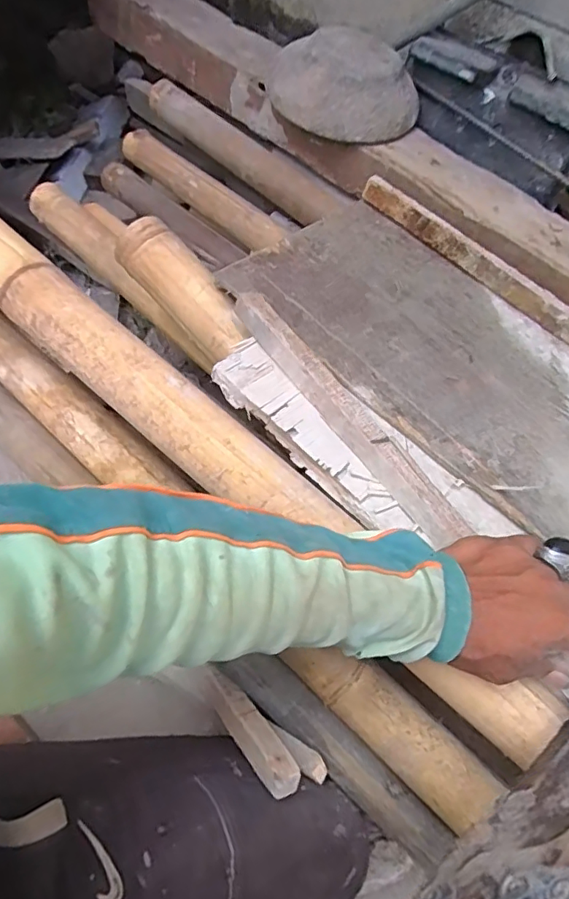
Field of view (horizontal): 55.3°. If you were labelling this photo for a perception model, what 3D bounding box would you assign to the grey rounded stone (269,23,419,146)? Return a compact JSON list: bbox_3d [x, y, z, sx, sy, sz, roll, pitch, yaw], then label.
[{"bbox_3d":[0.076,-0.480,0.709,0.165,0.055,0.174,1,67,-3],"label":"grey rounded stone"}]

